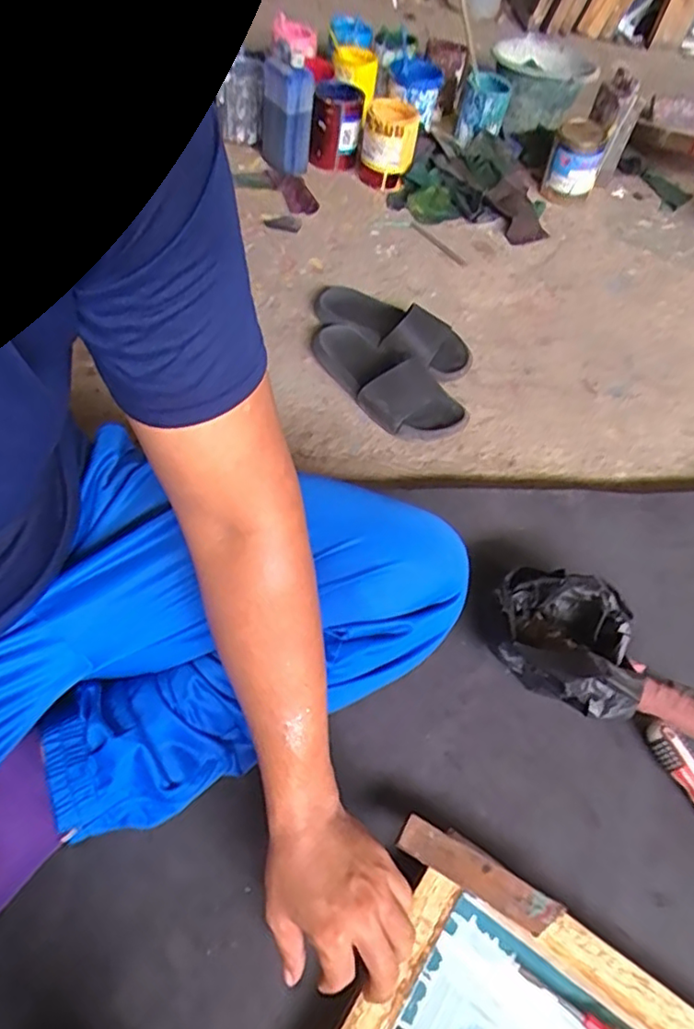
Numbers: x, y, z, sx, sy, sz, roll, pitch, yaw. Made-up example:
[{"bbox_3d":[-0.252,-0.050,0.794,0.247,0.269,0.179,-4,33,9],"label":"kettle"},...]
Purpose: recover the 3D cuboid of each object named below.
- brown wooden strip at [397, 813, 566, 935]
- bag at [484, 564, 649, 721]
[{"bbox_3d":[0.116,0.319,0.545,0.145,0.007,0.036,29,57,12],"label":"brown wooden strip"},{"bbox_3d":[0.227,0.133,0.663,0.148,0.104,0.151,16,55,6],"label":"bag"}]

